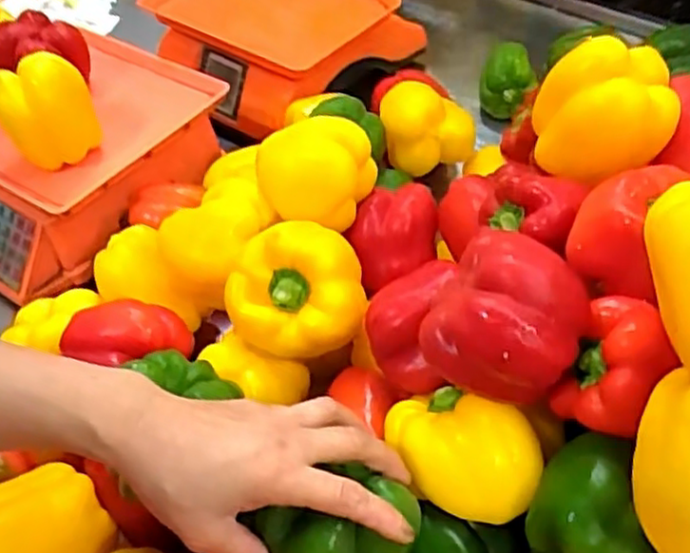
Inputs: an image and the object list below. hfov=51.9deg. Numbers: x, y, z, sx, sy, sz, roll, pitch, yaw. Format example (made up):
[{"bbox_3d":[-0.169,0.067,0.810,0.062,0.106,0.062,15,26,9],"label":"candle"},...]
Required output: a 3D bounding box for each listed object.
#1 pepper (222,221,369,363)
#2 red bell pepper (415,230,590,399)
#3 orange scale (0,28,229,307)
[{"bbox_3d":[-0.039,0.011,0.534,0.105,0.075,0.084,-7,47,0],"label":"pepper"},{"bbox_3d":[0.095,0.021,0.423,0.093,0.074,0.083,21,53,23],"label":"red bell pepper"},{"bbox_3d":[-0.312,-0.135,0.772,0.299,0.106,0.283,27,55,27],"label":"orange scale"}]

